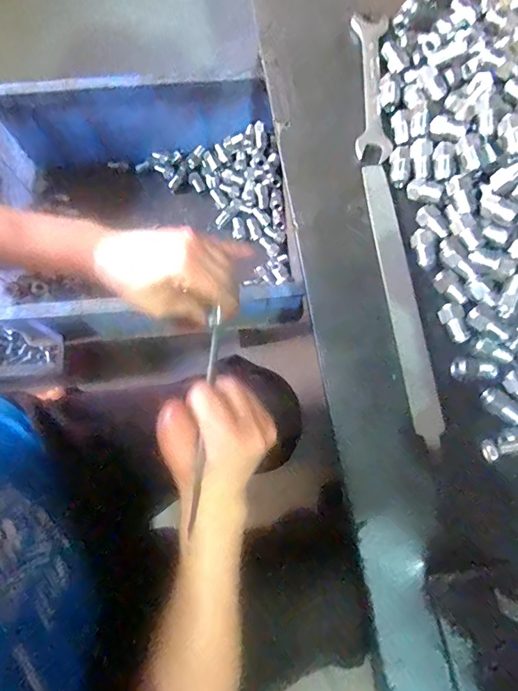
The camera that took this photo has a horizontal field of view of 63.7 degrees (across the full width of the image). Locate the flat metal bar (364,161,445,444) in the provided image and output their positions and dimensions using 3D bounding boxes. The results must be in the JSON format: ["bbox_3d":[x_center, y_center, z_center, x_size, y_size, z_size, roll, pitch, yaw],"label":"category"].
[{"bbox_3d":[0.123,-0.043,0.367,0.022,0.011,0.255,-8,77,-3],"label":"flat metal bar"}]

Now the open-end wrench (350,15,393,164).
[{"bbox_3d":[0.113,-0.261,0.416,0.035,0.005,0.171,2,77,-1],"label":"open-end wrench"}]

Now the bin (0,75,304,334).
[{"bbox_3d":[-0.153,-0.187,0.555,0.375,0.130,0.273,-6,77,-3],"label":"bin"}]

